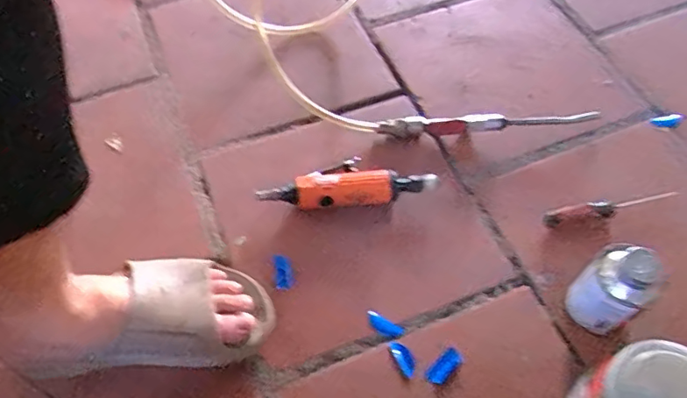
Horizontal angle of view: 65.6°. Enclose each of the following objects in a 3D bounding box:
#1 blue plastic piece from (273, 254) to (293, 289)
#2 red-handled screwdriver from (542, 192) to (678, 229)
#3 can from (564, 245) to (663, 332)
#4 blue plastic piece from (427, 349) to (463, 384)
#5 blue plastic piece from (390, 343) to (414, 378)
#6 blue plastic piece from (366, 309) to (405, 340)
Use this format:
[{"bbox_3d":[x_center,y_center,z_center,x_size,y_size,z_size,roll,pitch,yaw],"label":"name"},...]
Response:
[{"bbox_3d":[-0.070,0.085,0.617,0.020,0.005,0.041,-8,59,-5],"label":"blue plastic piece"},{"bbox_3d":[0.320,0.012,0.635,0.164,0.025,0.026,-10,59,-6],"label":"red-handled screwdriver"},{"bbox_3d":[0.269,0.092,0.540,0.060,0.130,0.060,0,59,0],"label":"can"},{"bbox_3d":[0.105,0.175,0.557,0.018,0.005,0.040,39,66,21],"label":"blue plastic piece"},{"bbox_3d":[0.063,0.168,0.561,0.016,0.005,0.037,-25,63,-13],"label":"blue plastic piece"},{"bbox_3d":[0.042,0.139,0.581,0.046,0.009,0.018,33,64,18],"label":"blue plastic piece"}]

